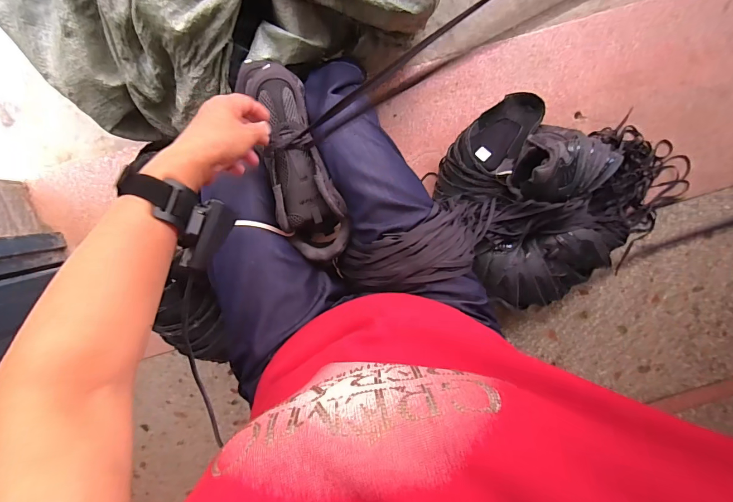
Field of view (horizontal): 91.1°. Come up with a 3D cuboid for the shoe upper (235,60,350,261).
[{"bbox_3d":[-0.089,-0.112,0.468,0.081,0.058,0.254,-16,102,0],"label":"shoe upper"}]

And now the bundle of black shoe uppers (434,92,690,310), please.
[{"bbox_3d":[0.487,-0.161,0.800,0.603,0.277,0.460,-25,98,5],"label":"bundle of black shoe uppers"}]

